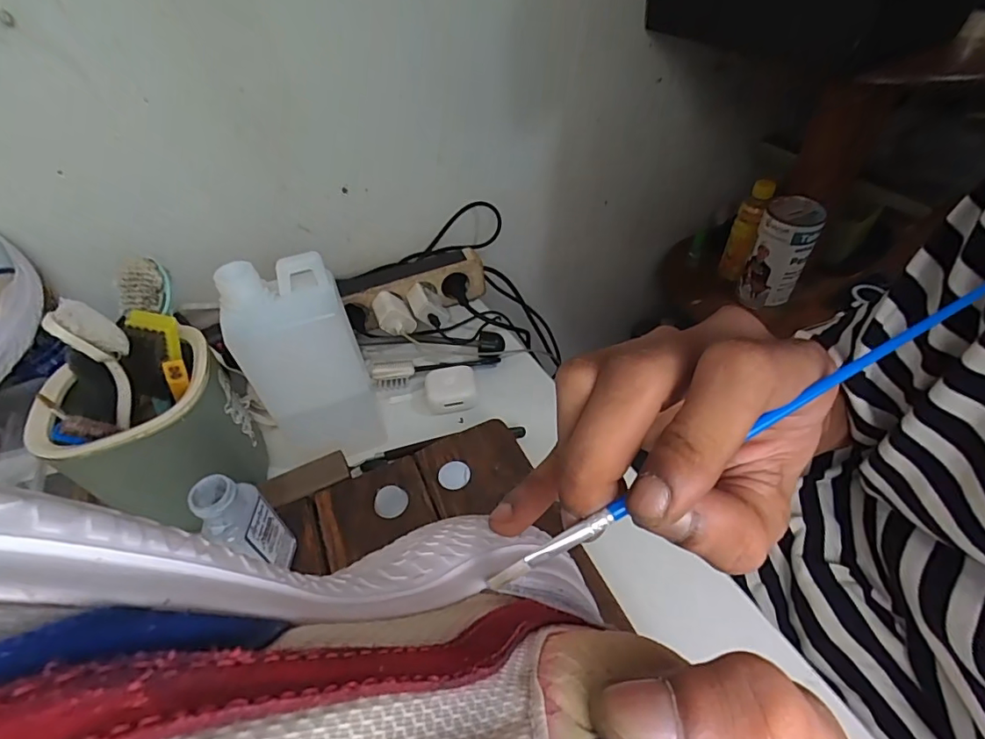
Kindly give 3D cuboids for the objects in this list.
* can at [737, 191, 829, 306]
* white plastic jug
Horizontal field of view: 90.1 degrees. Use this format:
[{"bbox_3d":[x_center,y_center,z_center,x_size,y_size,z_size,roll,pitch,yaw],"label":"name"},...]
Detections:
[{"bbox_3d":[0.478,-0.195,0.820,0.085,0.161,0.089,24,53,26],"label":"can"},{"bbox_3d":[-0.155,0.002,0.426,0.092,0.198,0.054,-17,47,-11],"label":"white plastic jug"}]

